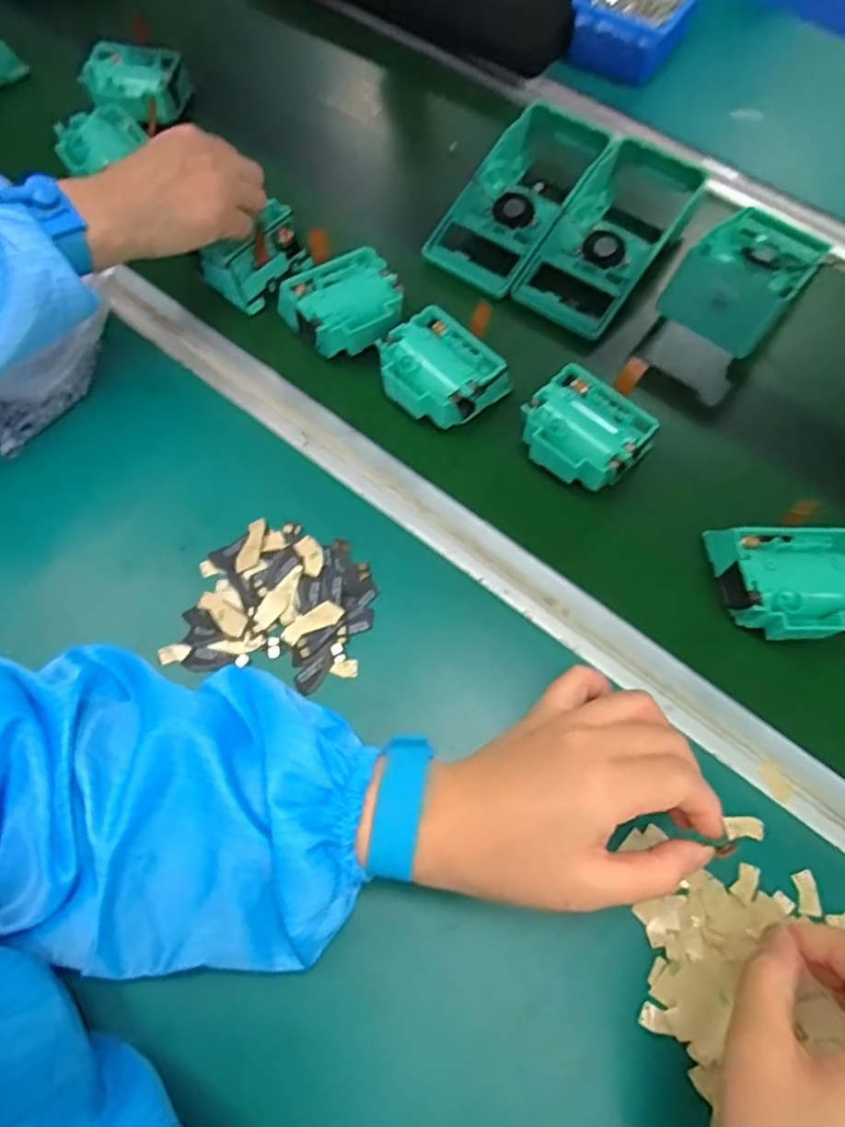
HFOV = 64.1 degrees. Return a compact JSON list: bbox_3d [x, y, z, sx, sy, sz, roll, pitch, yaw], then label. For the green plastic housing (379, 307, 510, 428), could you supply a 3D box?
[{"bbox_3d":[0.011,-0.132,0.474,0.077,0.036,0.070,41,71,16],"label":"green plastic housing"}]

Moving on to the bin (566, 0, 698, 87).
[{"bbox_3d":[0.224,-0.566,0.693,0.109,0.047,0.157,25,69,13],"label":"bin"}]

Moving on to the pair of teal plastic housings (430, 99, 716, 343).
[{"bbox_3d":[0.120,-0.283,0.561,0.167,0.057,0.199,33,69,14],"label":"pair of teal plastic housings"}]

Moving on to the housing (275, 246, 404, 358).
[{"bbox_3d":[-0.057,-0.188,0.497,0.078,0.035,0.074,-23,68,-11],"label":"housing"}]

